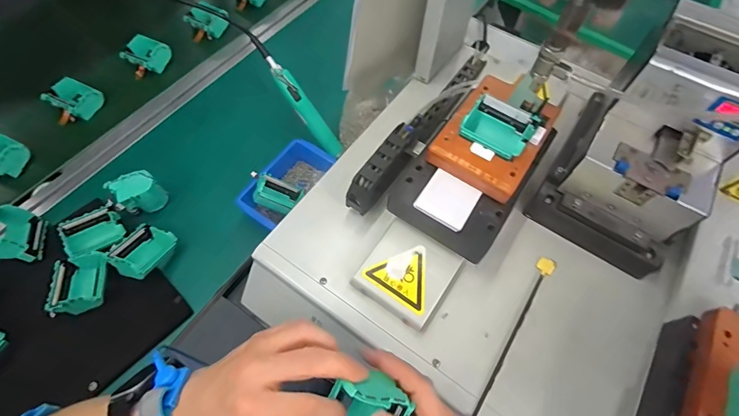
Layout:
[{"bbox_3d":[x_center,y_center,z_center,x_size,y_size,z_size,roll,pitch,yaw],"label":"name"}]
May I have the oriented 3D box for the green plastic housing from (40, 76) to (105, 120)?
[{"bbox_3d":[-0.508,-0.186,0.654,0.074,0.040,0.061,23,63,9],"label":"green plastic housing"}]

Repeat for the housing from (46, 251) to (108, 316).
[{"bbox_3d":[-0.375,0.098,0.488,0.064,0.038,0.072,-8,62,-7],"label":"housing"}]

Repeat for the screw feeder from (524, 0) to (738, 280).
[{"bbox_3d":[0.311,-0.068,0.415,0.147,0.181,0.208,31,65,13],"label":"screw feeder"}]

